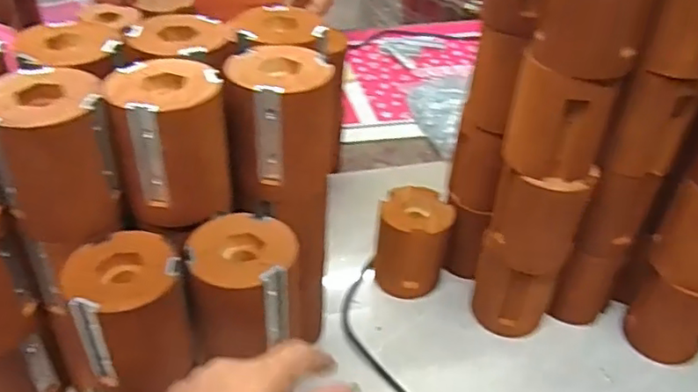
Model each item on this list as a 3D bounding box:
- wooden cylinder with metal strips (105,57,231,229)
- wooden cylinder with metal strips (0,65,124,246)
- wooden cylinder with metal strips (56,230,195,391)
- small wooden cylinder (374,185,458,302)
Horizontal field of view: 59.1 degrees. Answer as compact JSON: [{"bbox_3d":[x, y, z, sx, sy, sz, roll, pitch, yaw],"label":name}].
[{"bbox_3d":[-0.132,-0.039,0.458,0.078,0.100,0.072,-9,41,-15],"label":"wooden cylinder with metal strips"},{"bbox_3d":[-0.212,-0.029,0.443,0.077,0.105,0.071,-16,43,-23],"label":"wooden cylinder with metal strips"},{"bbox_3d":[-0.158,0.090,0.452,0.079,0.103,0.074,2,39,-2],"label":"wooden cylinder with metal strips"},{"bbox_3d":[0.069,0.051,0.681,0.079,0.094,0.079,4,39,0],"label":"small wooden cylinder"}]

